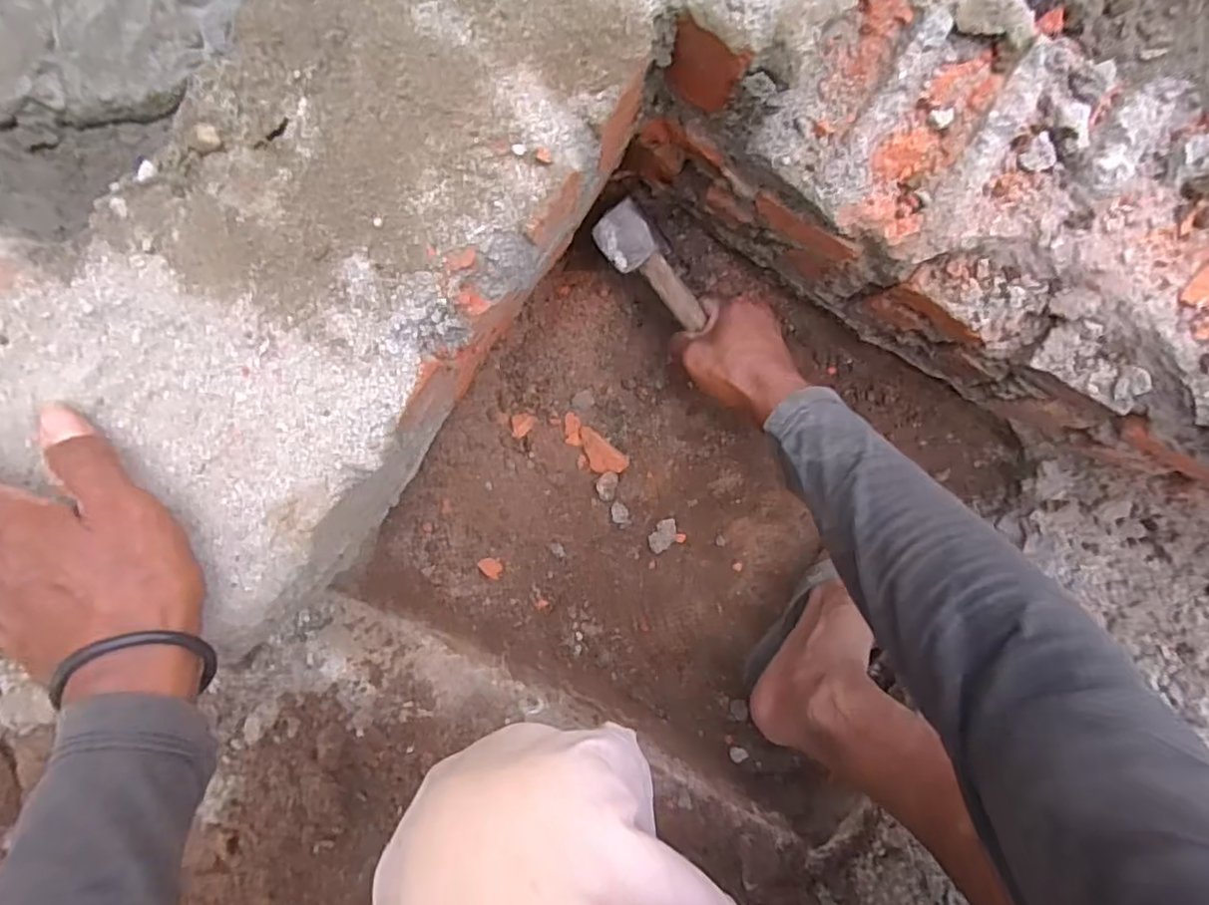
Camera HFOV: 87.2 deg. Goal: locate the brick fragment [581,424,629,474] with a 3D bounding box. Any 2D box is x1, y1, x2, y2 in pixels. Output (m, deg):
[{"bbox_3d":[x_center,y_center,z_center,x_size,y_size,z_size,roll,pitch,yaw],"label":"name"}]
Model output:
[{"bbox_3d":[-0.005,0.002,0.602,0.053,0.016,0.030,38,94,-7],"label":"brick fragment"}]

